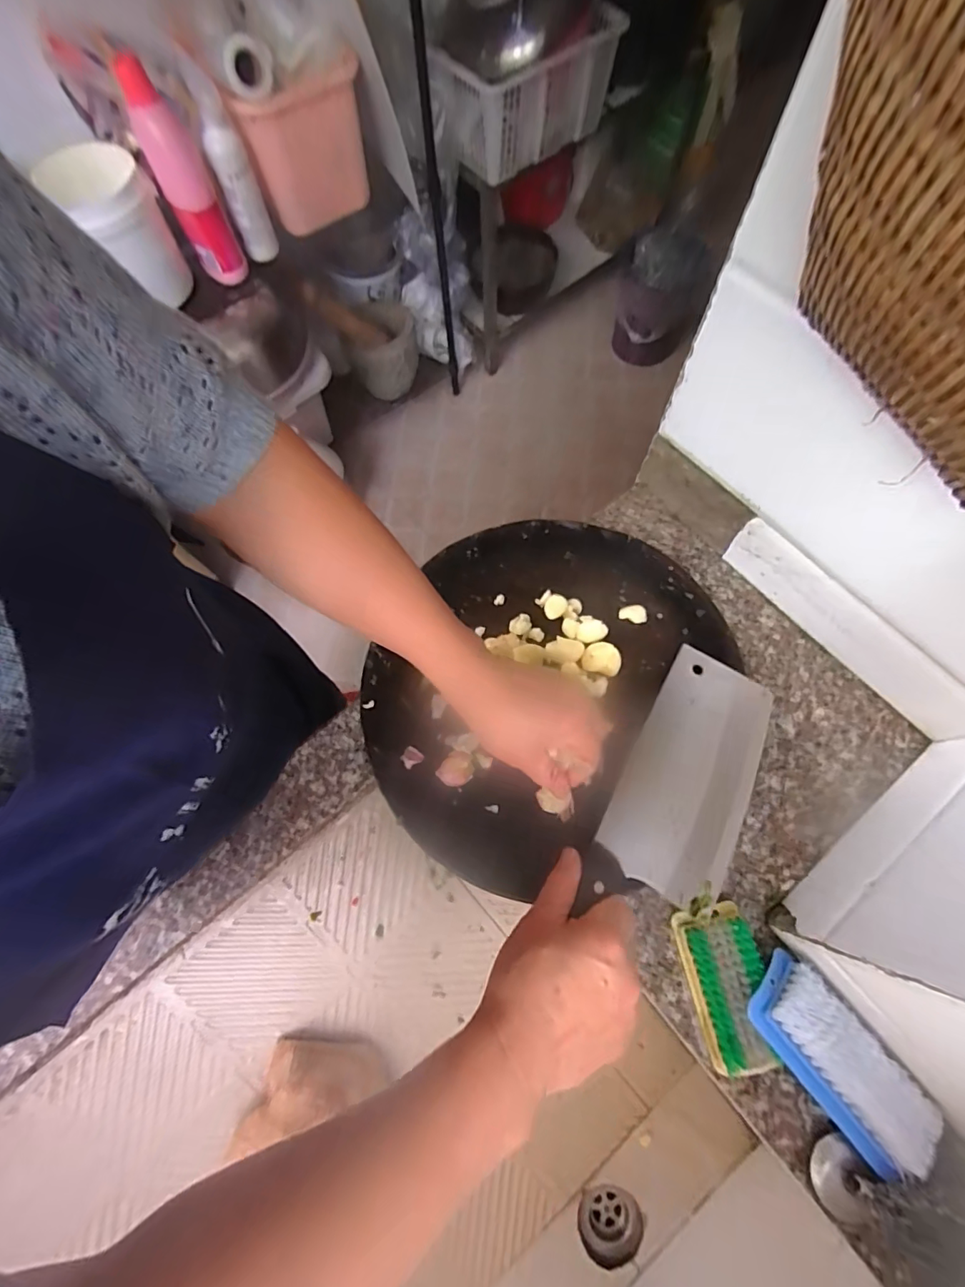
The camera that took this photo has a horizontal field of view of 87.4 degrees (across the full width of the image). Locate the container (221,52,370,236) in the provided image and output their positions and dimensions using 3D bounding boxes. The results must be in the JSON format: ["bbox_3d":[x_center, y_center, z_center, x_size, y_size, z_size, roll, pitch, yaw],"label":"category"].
[{"bbox_3d":[-0.289,-0.836,0.861,0.177,0.200,0.117,-6,70,0],"label":"container"}]

